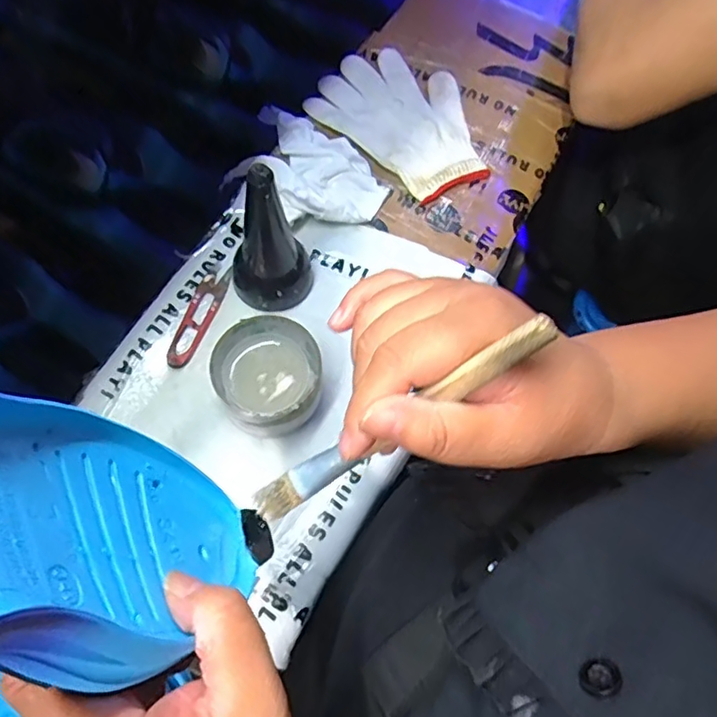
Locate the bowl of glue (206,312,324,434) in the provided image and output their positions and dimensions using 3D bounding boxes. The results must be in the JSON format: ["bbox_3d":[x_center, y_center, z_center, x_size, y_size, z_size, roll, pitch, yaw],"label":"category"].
[{"bbox_3d":[-0.067,0.016,0.442,0.079,0.051,0.083,1,67,-4],"label":"bowl of glue"}]

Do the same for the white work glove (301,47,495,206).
[{"bbox_3d":[0.051,-0.248,0.592,0.194,0.027,0.135,41,72,19],"label":"white work glove"}]

